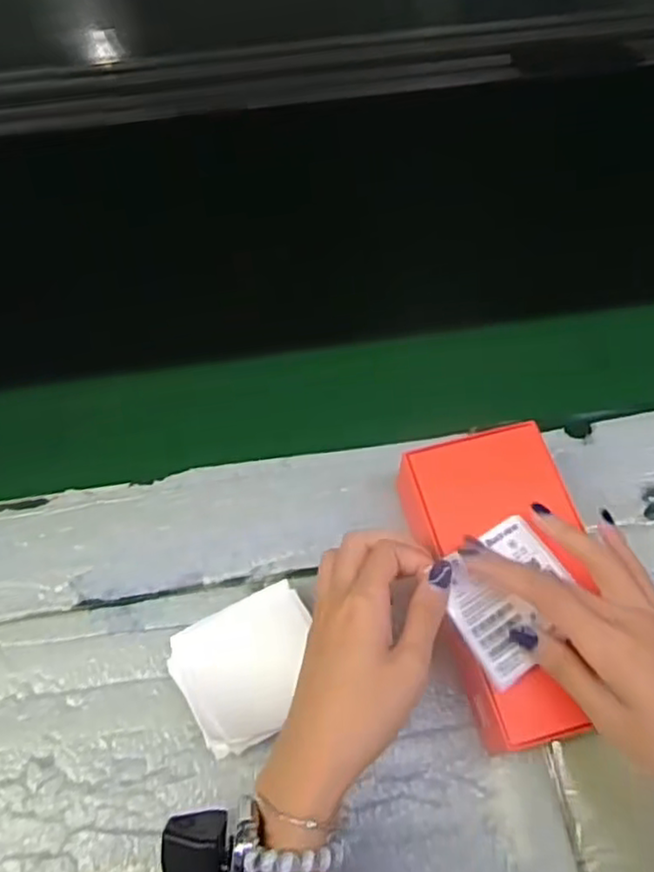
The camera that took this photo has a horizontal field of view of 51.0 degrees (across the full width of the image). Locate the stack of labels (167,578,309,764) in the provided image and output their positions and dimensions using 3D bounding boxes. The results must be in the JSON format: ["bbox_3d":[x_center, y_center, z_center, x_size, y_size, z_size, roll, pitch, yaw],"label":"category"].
[{"bbox_3d":[-0.047,0.139,0.415,0.086,0.026,0.081,-24,63,-12],"label":"stack of labels"}]

